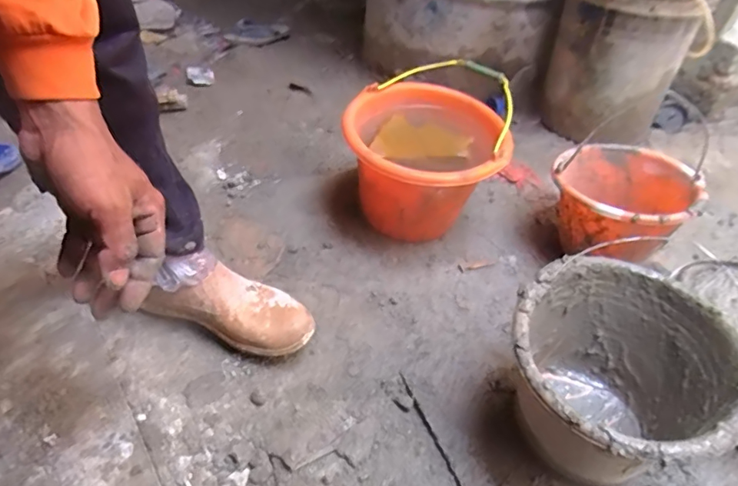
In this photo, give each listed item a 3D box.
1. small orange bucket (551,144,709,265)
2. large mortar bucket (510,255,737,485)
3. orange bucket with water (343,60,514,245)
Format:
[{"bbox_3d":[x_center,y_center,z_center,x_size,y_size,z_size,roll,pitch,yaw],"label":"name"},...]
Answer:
[{"bbox_3d":[0.439,-0.059,0.877,0.221,0.168,0.230,3,40,-2],"label":"small orange bucket"},{"bbox_3d":[0.267,0.164,0.563,0.231,0.182,0.258,16,42,11],"label":"large mortar bucket"},{"bbox_3d":[0.101,-0.144,0.884,0.270,0.232,0.305,17,42,12],"label":"orange bucket with water"}]

